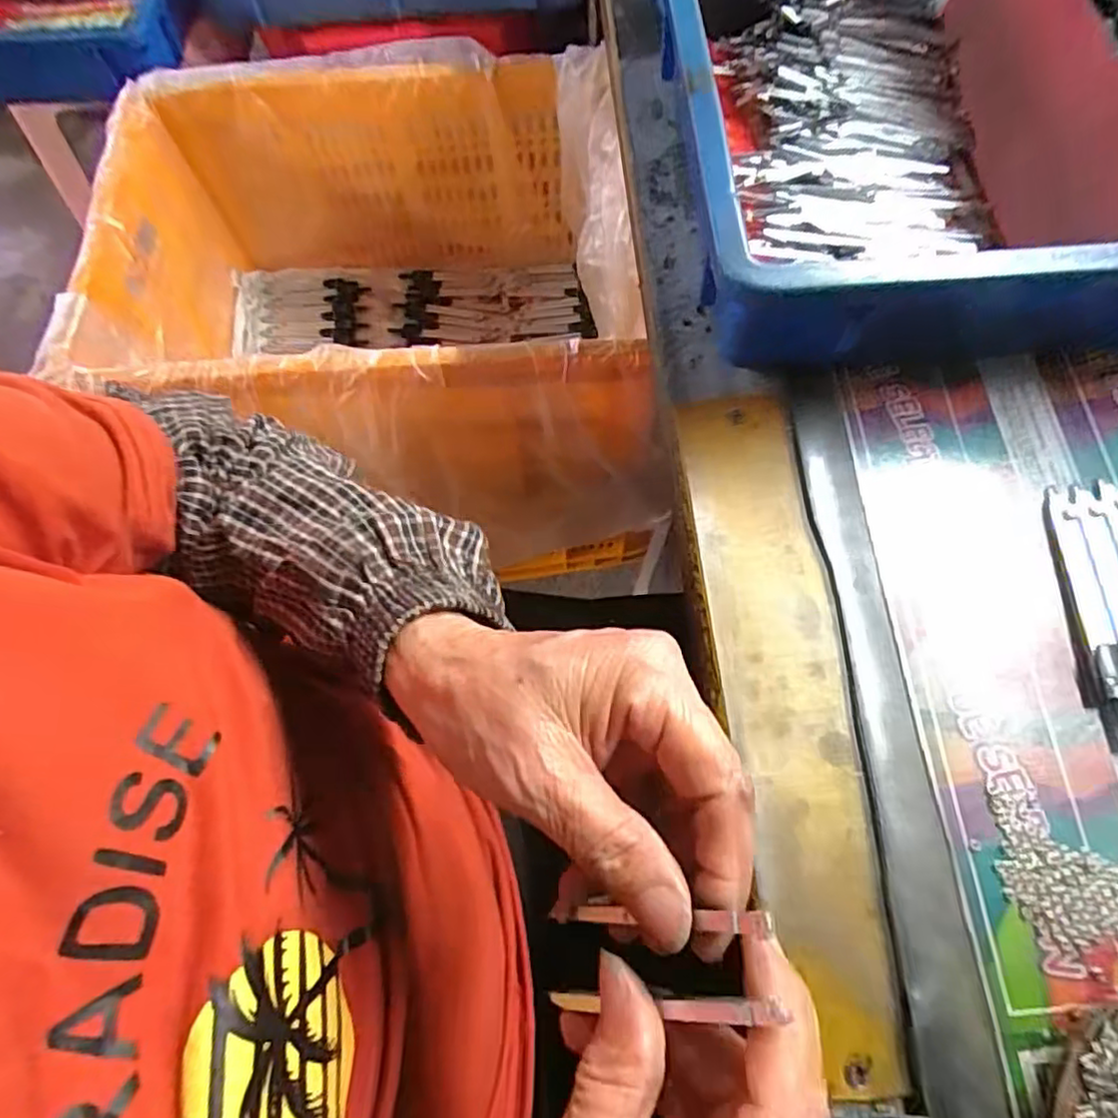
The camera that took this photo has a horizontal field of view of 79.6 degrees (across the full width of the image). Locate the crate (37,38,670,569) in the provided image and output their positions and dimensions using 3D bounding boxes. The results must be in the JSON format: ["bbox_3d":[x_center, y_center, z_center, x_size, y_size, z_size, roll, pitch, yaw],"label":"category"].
[{"bbox_3d":[-0.163,-0.250,0.673,0.468,0.236,0.402,-5,68,0],"label":"crate"}]

